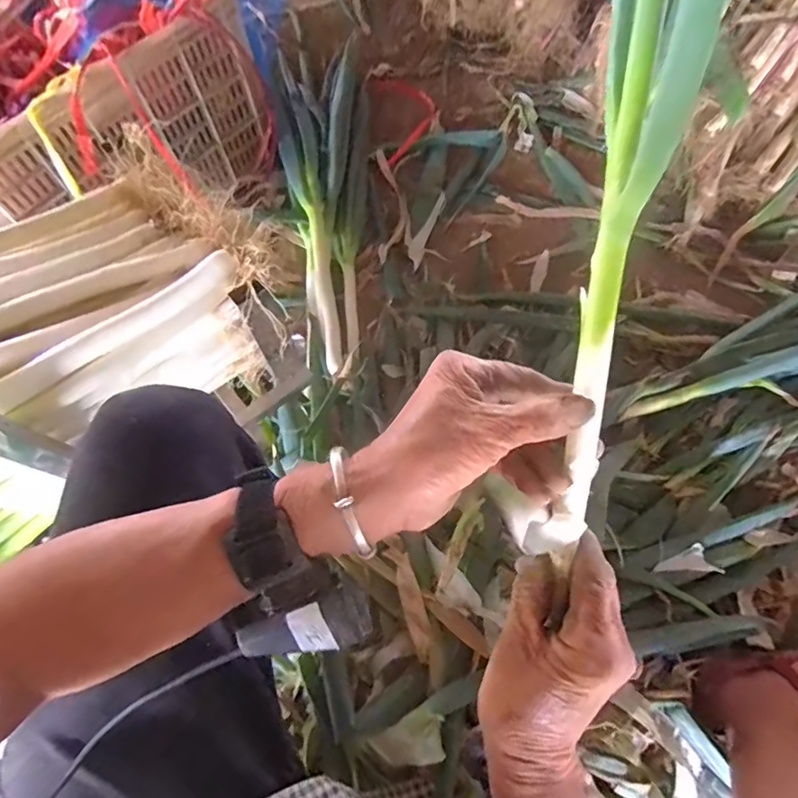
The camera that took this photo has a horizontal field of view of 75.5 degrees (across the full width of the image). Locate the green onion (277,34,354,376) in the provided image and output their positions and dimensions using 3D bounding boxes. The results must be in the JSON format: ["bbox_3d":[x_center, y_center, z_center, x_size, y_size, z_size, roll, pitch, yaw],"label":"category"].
[{"bbox_3d":[-0.154,-0.364,0.931,0.142,0.060,0.701,-3,68,0],"label":"green onion"}]

